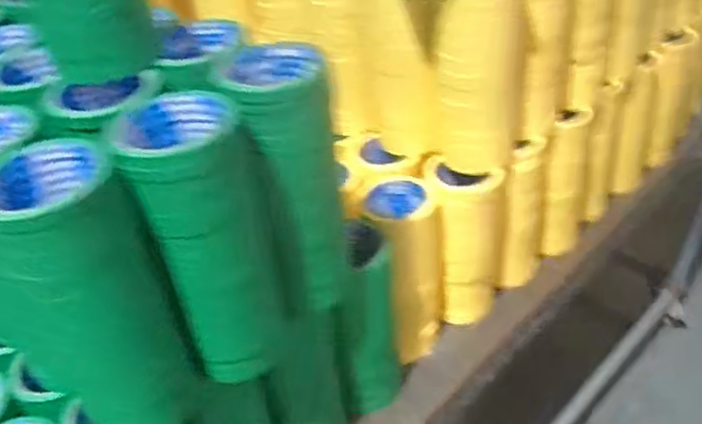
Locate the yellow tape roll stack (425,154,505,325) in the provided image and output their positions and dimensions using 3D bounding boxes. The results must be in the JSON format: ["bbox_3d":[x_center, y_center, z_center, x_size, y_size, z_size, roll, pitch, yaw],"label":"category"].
[{"bbox_3d":[0.149,0.044,0.904,0.092,0.233,0.088,3,40,11],"label":"yellow tape roll stack"}]

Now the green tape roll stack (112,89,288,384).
[{"bbox_3d":[-0.110,0.026,0.582,0.094,0.246,0.097,-17,40,-12],"label":"green tape roll stack"}]

